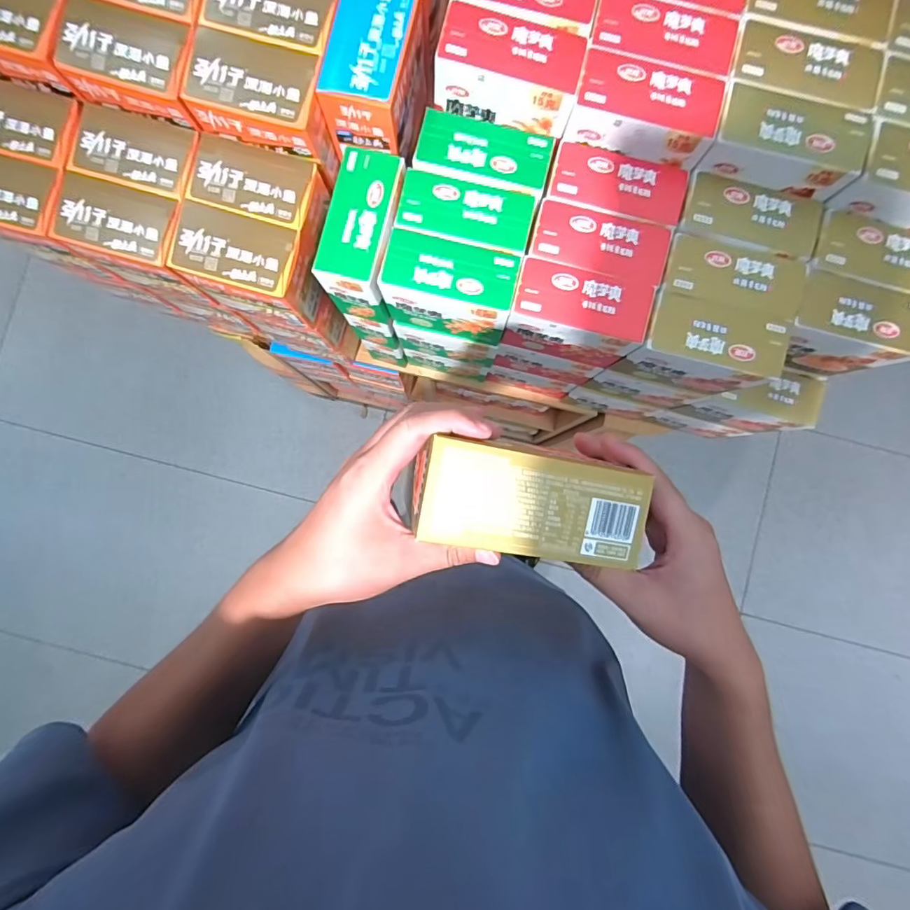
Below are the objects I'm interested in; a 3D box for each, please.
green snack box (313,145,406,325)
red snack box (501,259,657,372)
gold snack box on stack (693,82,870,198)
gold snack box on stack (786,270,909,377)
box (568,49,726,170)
[{"bbox_3d":[-0.094,-0.234,0.539,0.066,0.101,0.142,14,87,1],"label":"green snack box"},{"bbox_3d":[0.129,-0.151,0.547,0.135,0.117,0.060,13,87,1],"label":"red snack box"},{"bbox_3d":[0.317,-0.302,0.477,0.136,0.046,0.068,12,87,1],"label":"gold snack box on stack"},{"bbox_3d":[0.413,-0.140,0.552,0.136,0.134,0.062,15,87,1],"label":"gold snack box on stack"},{"bbox_3d":[0.184,-0.335,0.479,0.132,0.045,0.062,15,87,1],"label":"box"}]

